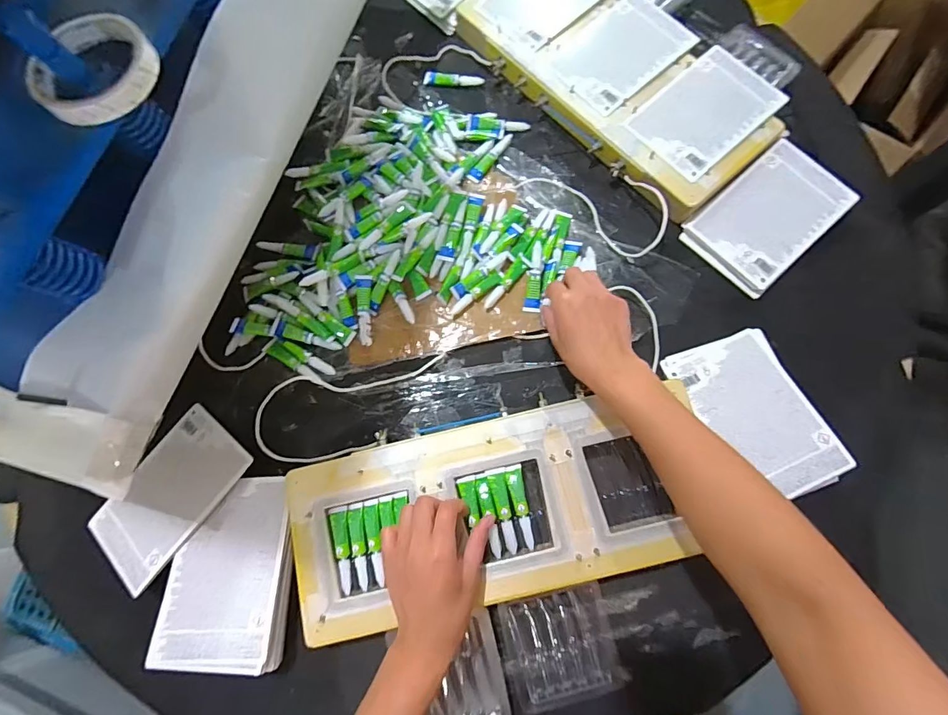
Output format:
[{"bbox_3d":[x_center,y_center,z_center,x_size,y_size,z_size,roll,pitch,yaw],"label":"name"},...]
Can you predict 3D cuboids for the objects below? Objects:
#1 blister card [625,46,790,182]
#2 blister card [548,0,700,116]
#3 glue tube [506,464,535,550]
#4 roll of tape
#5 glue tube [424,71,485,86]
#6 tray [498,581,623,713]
[{"bbox_3d":[0.287,-0.303,0.525,0.170,0.010,0.114,-40,76,-8],"label":"blister card"},{"bbox_3d":[0.191,-0.397,0.552,0.169,0.009,0.116,-40,77,-8],"label":"blister card"},{"bbox_3d":[0.048,0.151,0.434,0.016,0.009,0.080,-11,77,-1],"label":"glue tube"},{"bbox_3d":[-0.291,-0.221,0.330,0.088,0.020,0.088,-1,75,3],"label":"roll of tape"},{"bbox_3d":[-0.029,-0.387,0.595,0.083,0.007,0.020,9,75,5],"label":"glue tube"},{"bbox_3d":[0.086,0.287,0.427,0.103,0.015,0.096,-13,75,0],"label":"tray"}]

